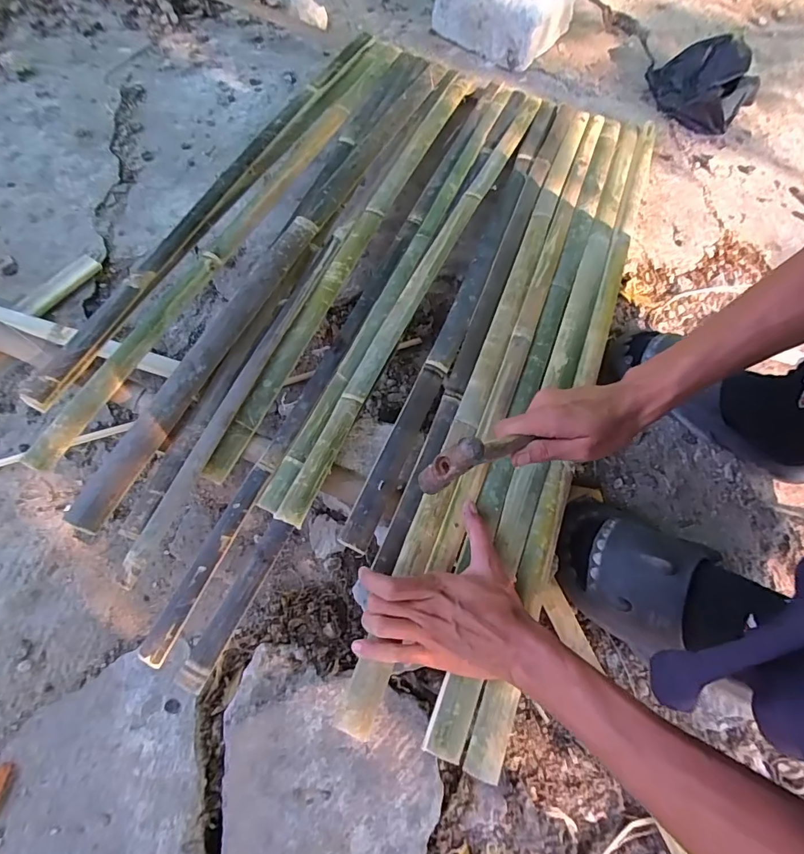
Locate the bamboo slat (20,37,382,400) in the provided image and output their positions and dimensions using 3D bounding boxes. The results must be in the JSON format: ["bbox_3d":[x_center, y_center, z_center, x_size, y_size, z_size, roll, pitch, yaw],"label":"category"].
[{"bbox_3d":[-0.231,-0.369,0.652,0.031,0.032,0.824,23,67,3],"label":"bamboo slat"}]

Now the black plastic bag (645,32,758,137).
[{"bbox_3d":[0.561,-0.648,0.838,0.186,0.091,0.151,32,68,4],"label":"black plastic bag"}]

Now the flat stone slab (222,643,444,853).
[{"bbox_3d":[-0.075,0.331,0.414,0.207,0.030,0.184,20,67,1],"label":"flat stone slab"}]

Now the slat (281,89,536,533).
[{"bbox_3d":[0.058,-0.254,0.631,0.033,0.018,0.848,25,67,4],"label":"slat"}]

